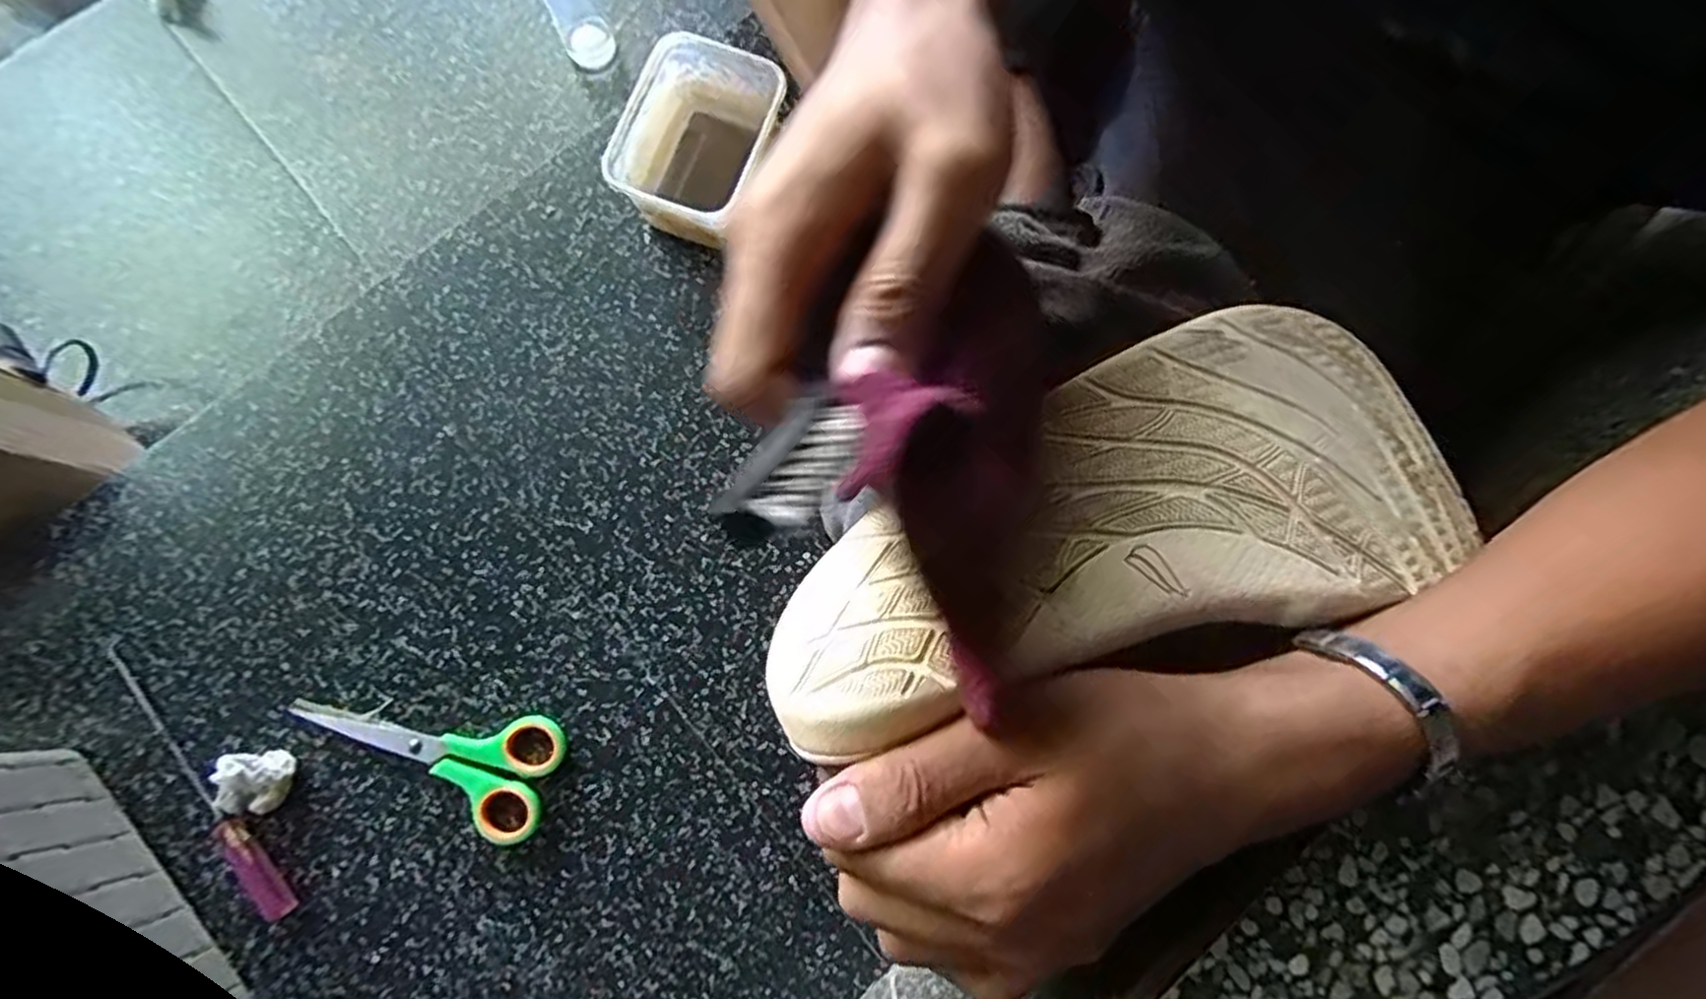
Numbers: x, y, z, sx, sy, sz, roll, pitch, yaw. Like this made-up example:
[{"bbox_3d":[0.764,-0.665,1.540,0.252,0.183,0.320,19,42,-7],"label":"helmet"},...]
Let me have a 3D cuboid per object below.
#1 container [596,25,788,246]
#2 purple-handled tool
[{"bbox_3d":[-0.089,-0.209,0.455,0.089,0.058,0.108,23,80,4],"label":"container"},{"bbox_3d":[-0.356,0.148,0.405,0.012,0.012,0.183,-41,82,-8],"label":"purple-handled tool"}]

